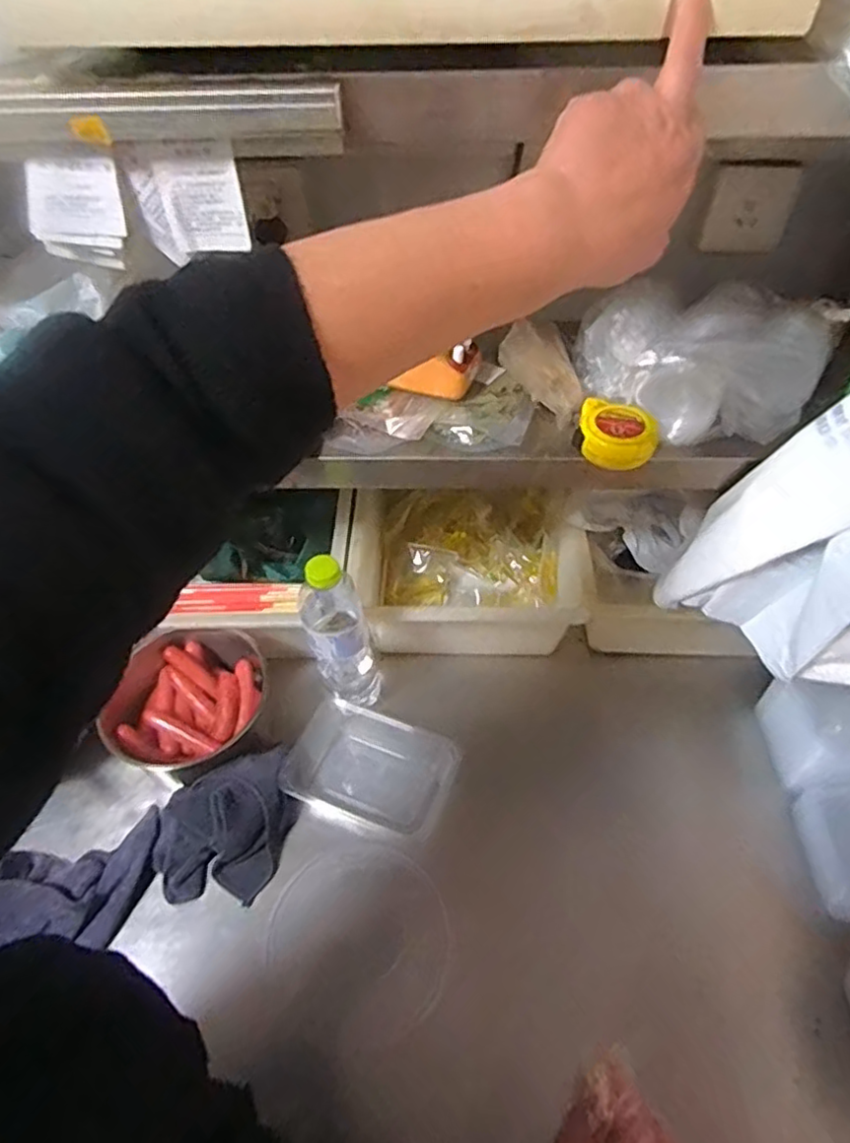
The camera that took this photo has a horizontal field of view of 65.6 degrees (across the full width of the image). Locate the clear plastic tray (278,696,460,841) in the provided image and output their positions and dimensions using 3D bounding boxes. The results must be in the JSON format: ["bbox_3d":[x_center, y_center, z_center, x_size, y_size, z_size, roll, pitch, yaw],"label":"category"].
[{"bbox_3d":[-0.056,0.213,0.714,0.173,0.058,0.120,13,51,13],"label":"clear plastic tray"}]

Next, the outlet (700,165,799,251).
[{"bbox_3d":[0.346,-0.388,0.706,0.091,0.077,0.022,-9,49,-6],"label":"outlet"}]

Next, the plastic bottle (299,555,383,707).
[{"bbox_3d":[-0.090,0.067,0.704,0.070,0.235,0.071,-13,50,-10],"label":"plastic bottle"}]

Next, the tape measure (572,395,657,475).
[{"bbox_3d":[0.173,-0.124,0.599,0.070,0.029,0.062,16,51,15],"label":"tape measure"}]

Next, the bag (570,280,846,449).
[{"bbox_3d":[0.276,-0.205,0.626,0.253,0.096,0.159,-2,49,0],"label":"bag"}]

